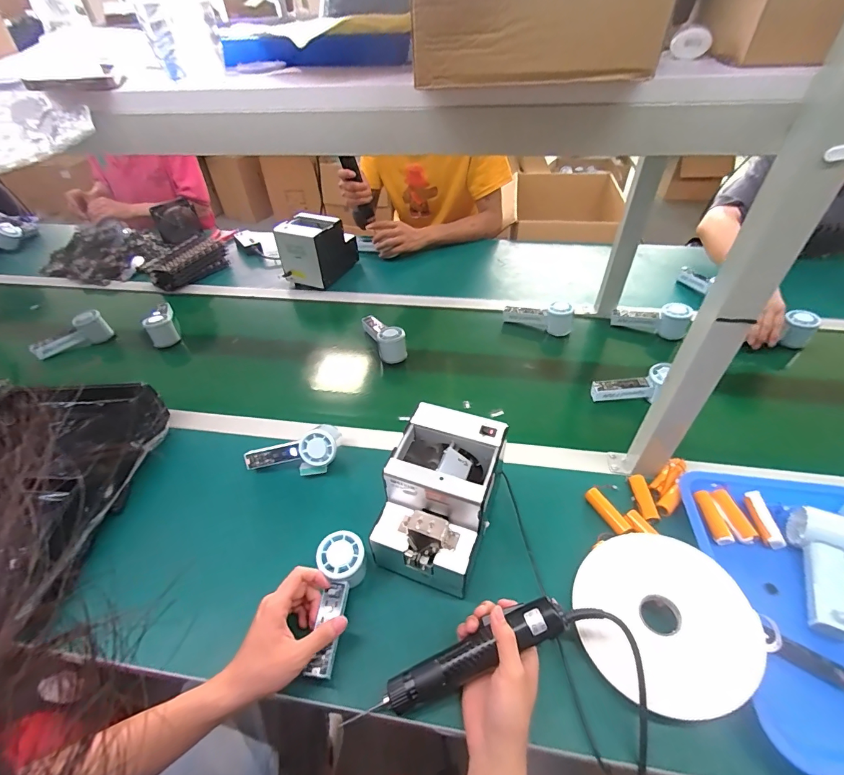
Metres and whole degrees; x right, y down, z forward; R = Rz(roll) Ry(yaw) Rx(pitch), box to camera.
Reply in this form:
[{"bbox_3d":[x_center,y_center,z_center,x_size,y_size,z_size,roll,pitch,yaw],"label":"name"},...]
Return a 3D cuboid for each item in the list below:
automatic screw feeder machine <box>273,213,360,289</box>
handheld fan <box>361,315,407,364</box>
[{"bbox_3d":[-0.278,-0.371,1.084,0.131,0.146,0.178,15,46,18],"label":"automatic screw feeder machine"},{"bbox_3d":[-0.084,-0.115,0.882,0.055,0.062,0.137,-20,46,-17],"label":"handheld fan"}]

